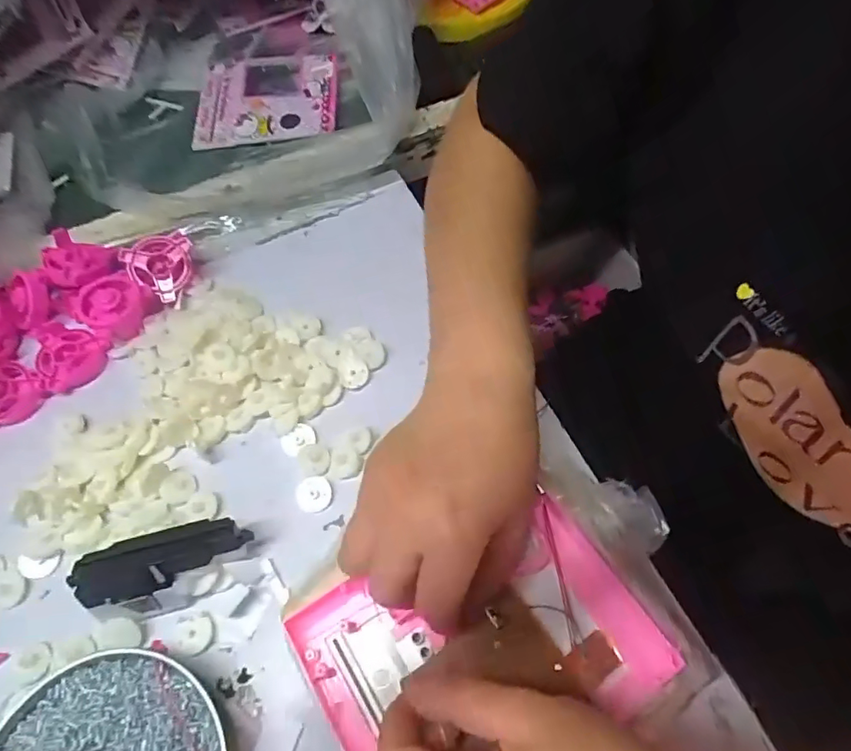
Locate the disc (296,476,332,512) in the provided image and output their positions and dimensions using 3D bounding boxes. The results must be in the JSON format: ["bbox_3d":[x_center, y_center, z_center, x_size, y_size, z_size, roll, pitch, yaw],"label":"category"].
[{"bbox_3d":[-0.076,0.079,0.368,0.023,0.004,0.022,-2,60,3],"label":"disc"}]

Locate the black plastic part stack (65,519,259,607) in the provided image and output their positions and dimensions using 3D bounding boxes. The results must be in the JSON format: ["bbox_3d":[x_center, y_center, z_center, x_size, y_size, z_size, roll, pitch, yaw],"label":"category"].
[{"bbox_3d":[-0.160,0.114,0.339,0.102,0.032,0.034,-19,61,-8],"label":"black plastic part stack"}]

